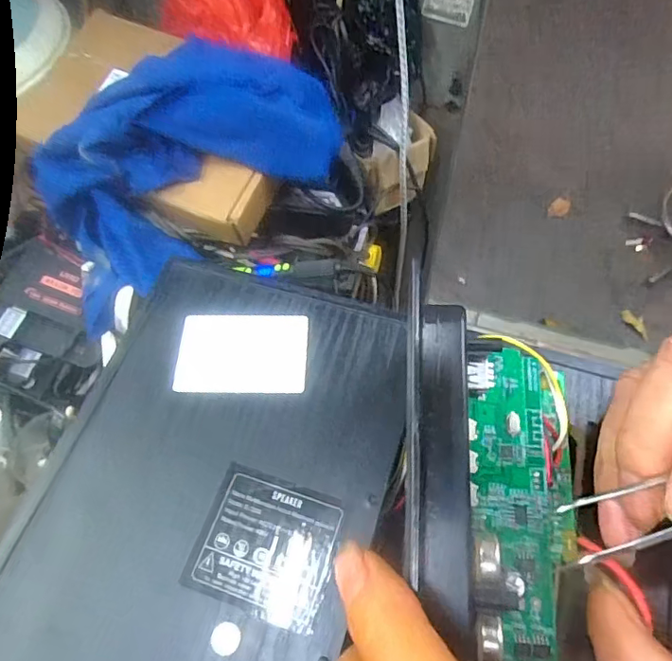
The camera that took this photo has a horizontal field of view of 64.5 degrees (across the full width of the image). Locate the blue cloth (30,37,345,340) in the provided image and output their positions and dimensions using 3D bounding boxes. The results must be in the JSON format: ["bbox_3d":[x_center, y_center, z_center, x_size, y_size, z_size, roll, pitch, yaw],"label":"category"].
[{"bbox_3d":[-0.141,-0.166,0.506,0.301,0.119,0.165,-30,64,-13],"label":"blue cloth"}]

